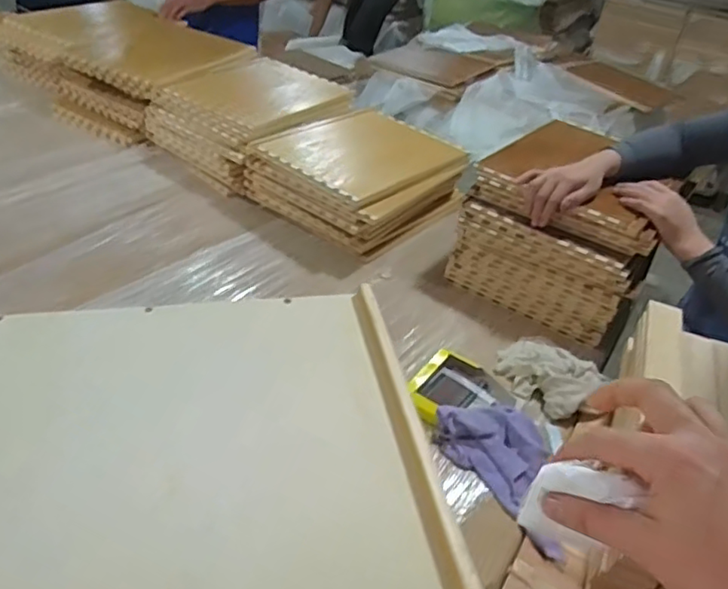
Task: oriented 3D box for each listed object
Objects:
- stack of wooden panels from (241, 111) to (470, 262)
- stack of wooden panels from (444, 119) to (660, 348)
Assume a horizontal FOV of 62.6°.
[{"bbox_3d":[0.014,-0.229,1.175,0.314,0.129,0.365,33,45,29],"label":"stack of wooden panels"},{"bbox_3d":[0.360,-0.128,1.048,0.284,0.195,0.343,28,43,24],"label":"stack of wooden panels"}]

